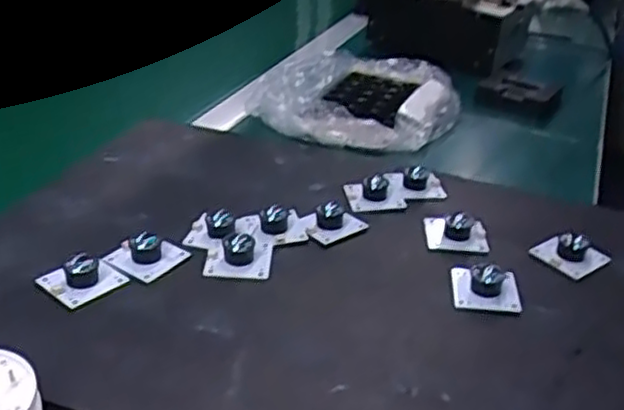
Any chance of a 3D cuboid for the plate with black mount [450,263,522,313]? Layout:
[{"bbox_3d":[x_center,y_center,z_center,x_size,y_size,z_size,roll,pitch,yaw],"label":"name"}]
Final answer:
[{"bbox_3d":[0.117,0.052,0.486,0.042,0.017,0.036,5,30,1],"label":"plate with black mount"}]

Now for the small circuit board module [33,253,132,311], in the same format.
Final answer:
[{"bbox_3d":[-0.148,0.043,0.469,0.041,0.019,0.045,27,37,33],"label":"small circuit board module"}]

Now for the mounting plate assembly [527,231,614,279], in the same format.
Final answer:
[{"bbox_3d":[0.190,0.031,0.533,0.042,0.017,0.040,-19,38,-35],"label":"mounting plate assembly"}]

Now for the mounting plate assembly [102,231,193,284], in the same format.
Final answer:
[{"bbox_3d":[-0.114,0.030,0.498,0.045,0.018,0.041,17,33,21],"label":"mounting plate assembly"}]

